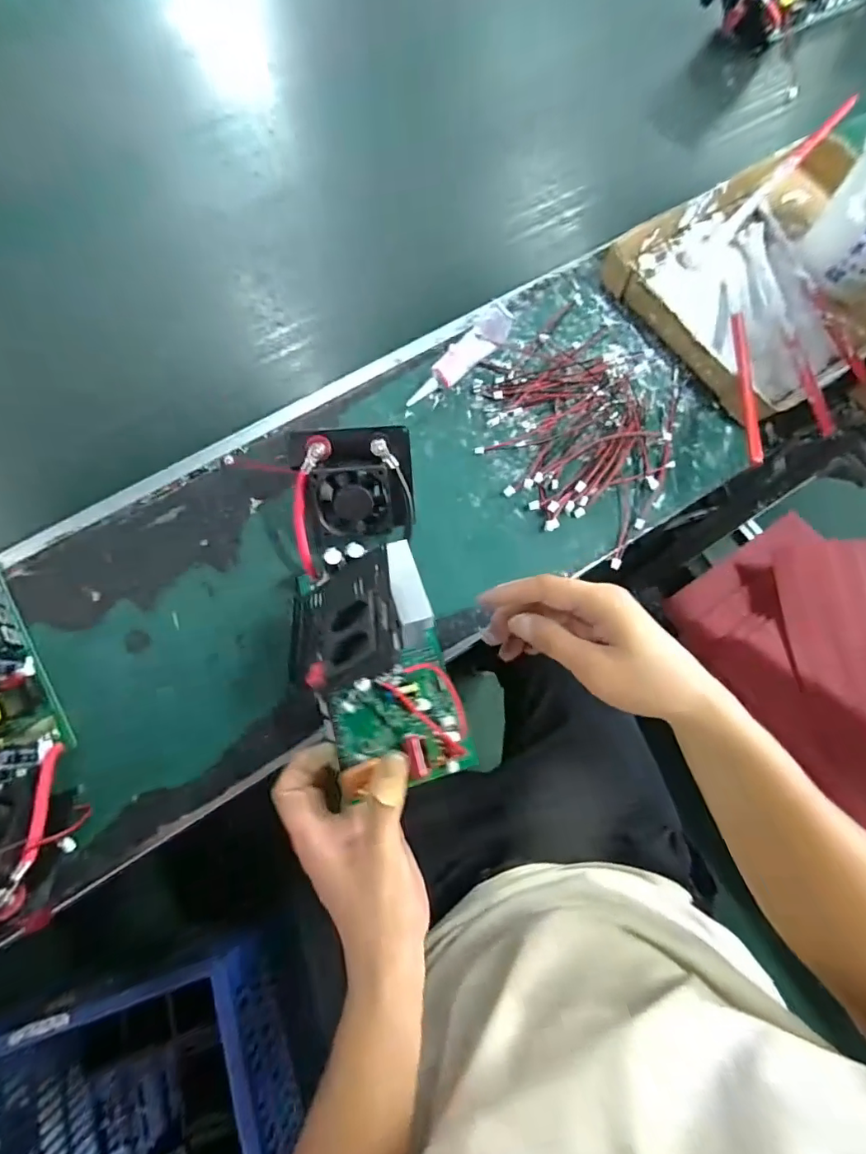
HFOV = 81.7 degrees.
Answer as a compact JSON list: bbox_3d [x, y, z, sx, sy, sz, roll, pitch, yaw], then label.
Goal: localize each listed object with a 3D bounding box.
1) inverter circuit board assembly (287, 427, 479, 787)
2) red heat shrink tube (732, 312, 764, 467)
[{"bbox_3d":[-0.053,0.015,0.375,0.112,0.097,0.262,-13,75,-4],"label":"inverter circuit board assembly"},{"bbox_3d":[0.279,-0.174,0.446,0.010,0.013,0.204,13,59,4],"label":"red heat shrink tube"}]

